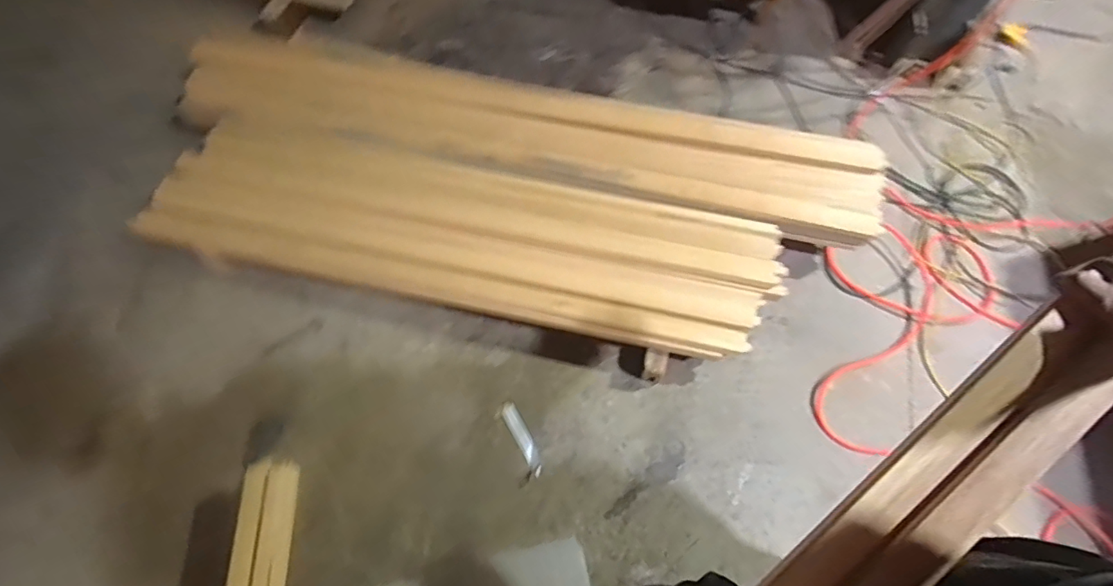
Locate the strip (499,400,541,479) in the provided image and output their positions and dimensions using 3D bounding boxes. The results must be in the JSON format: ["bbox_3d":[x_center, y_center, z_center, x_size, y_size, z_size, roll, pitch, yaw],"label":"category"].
[{"bbox_3d":[-0.086,0.375,1.302,0.043,0.011,0.194,-28,70,-12],"label":"strip"}]

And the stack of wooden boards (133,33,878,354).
[{"bbox_3d":[-0.142,-0.283,1.440,1.965,0.158,0.680,11,66,6],"label":"stack of wooden boards"}]

